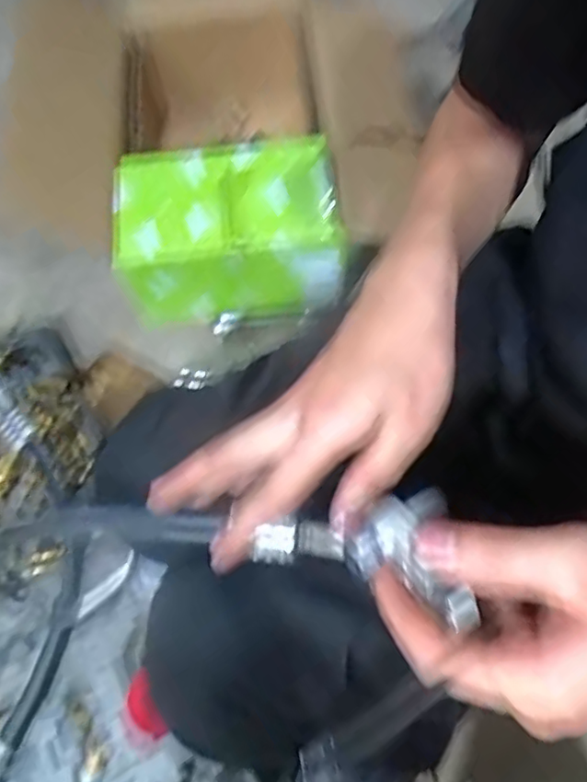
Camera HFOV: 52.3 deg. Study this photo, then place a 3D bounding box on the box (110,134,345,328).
[{"bbox_3d":[-0.086,-0.220,0.820,0.279,0.150,0.183,-10,66,0],"label":"box"}]

